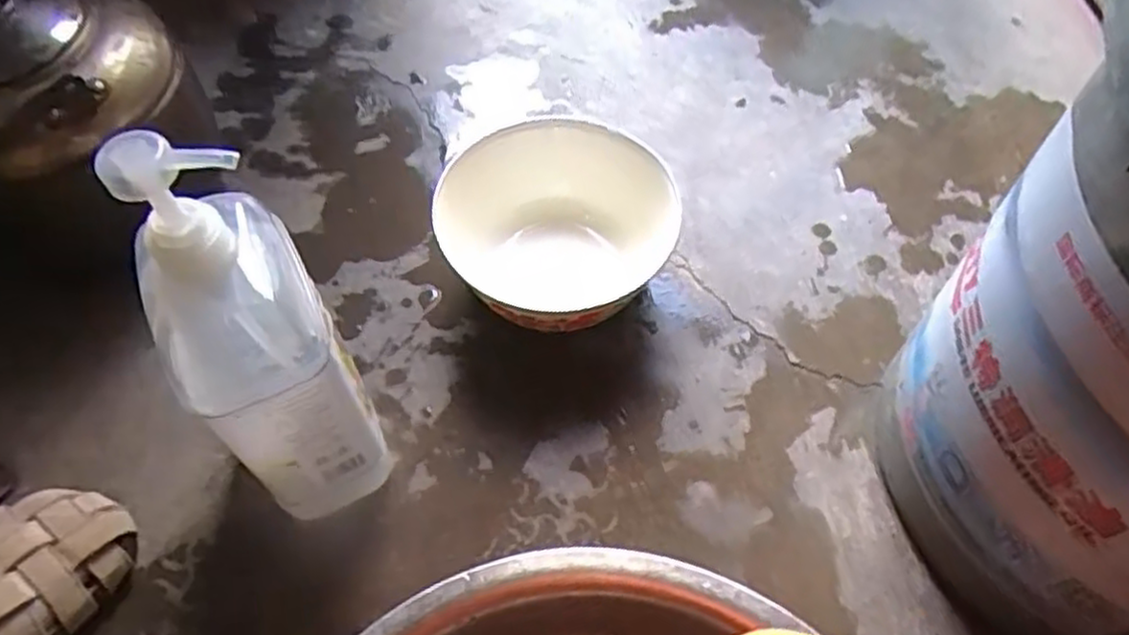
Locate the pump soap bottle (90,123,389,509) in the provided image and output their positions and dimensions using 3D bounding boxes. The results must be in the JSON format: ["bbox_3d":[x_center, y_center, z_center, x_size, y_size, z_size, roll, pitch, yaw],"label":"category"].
[{"bbox_3d":[-0.170,0.018,0.420,0.081,0.290,0.100,-21,60,-13],"label":"pump soap bottle"}]

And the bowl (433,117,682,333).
[{"bbox_3d":[-0.007,-0.057,0.578,0.175,0.091,0.156,17,60,12],"label":"bowl"}]

